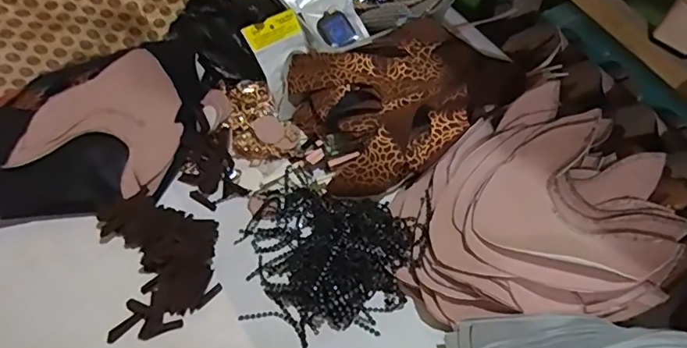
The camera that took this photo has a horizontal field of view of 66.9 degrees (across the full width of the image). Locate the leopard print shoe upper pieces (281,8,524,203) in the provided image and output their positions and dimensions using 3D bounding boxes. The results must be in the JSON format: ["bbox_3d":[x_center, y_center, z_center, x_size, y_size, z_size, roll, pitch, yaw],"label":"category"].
[{"bbox_3d":[0.085,-0.102,0.589,0.274,0.043,0.178,-21,58,-13],"label":"leopard print shoe upper pieces"}]

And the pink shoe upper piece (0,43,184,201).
[{"bbox_3d":[-0.266,-0.066,0.607,0.160,0.027,0.174,12,57,9],"label":"pink shoe upper piece"}]

